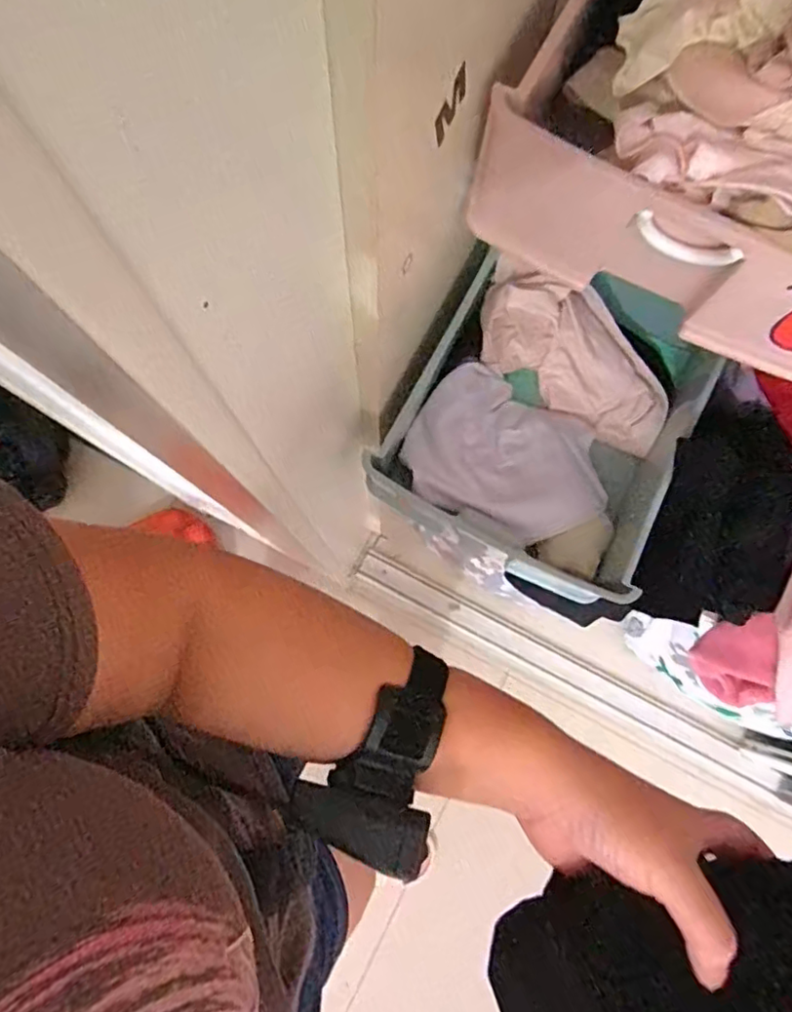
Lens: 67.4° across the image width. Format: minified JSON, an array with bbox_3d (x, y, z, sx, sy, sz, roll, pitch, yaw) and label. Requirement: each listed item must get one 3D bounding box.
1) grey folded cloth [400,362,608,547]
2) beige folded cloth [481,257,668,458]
[{"bbox_3d":[0.105,-0.048,0.528,0.181,0.039,0.145,25,80,3],"label":"grey folded cloth"},{"bbox_3d":[0.169,-0.136,0.553,0.202,0.024,0.094,33,107,-7],"label":"beige folded cloth"}]

